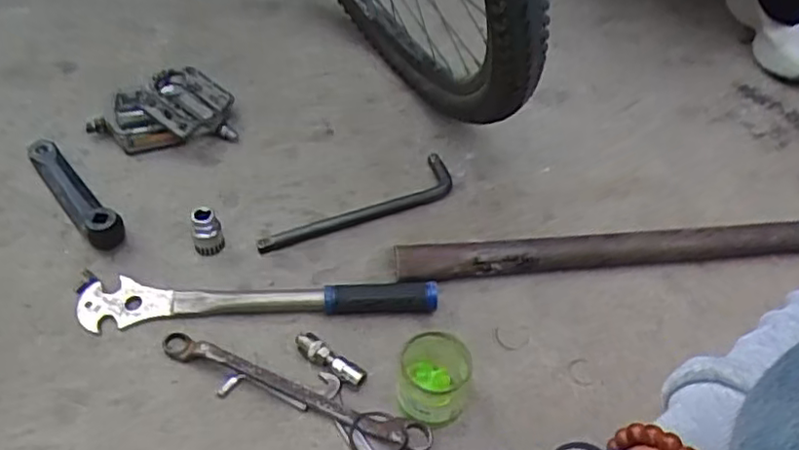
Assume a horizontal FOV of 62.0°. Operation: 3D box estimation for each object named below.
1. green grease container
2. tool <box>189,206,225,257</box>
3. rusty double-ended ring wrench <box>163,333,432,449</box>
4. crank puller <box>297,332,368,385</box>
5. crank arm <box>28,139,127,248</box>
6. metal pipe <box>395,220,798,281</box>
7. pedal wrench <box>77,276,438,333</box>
[{"bbox_3d":[0.030,0.141,0.592,0.062,0.057,0.066,3,48,-3],"label":"green grease container"},{"bbox_3d":[-0.207,0.004,0.709,0.030,0.041,0.032,-21,53,-23],"label":"tool"},{"bbox_3d":[-0.097,0.146,0.599,0.263,0.022,0.028,19,49,12],"label":"rusty double-ended ring wrench"},{"bbox_3d":[-0.065,0.126,0.627,0.075,0.020,0.017,27,51,18],"label":"crank puller"},{"bbox_3d":[-0.371,-0.046,0.746,0.033,0.050,0.216,-32,58,-29],"label":"crank arm"},{"bbox_3d":[0.245,0.029,0.728,0.493,0.041,0.039,-2,48,-8],"label":"metal pipe"},{"bbox_3d":[-0.141,0.068,0.667,0.351,0.025,0.052,-1,48,-7],"label":"pedal wrench"}]

